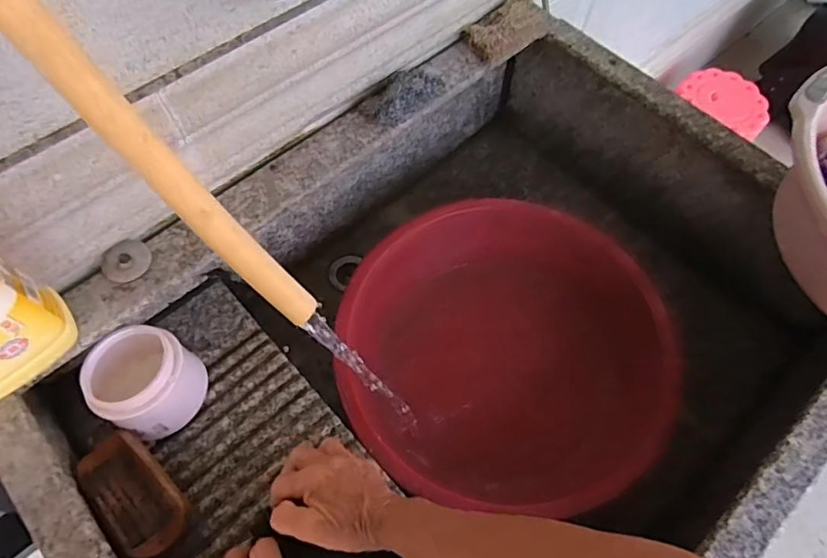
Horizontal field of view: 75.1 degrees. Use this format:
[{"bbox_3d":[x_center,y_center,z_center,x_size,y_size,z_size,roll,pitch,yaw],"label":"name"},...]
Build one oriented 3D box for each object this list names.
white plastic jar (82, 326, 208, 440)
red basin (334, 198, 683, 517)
[{"bbox_3d":[-0.269,0.104,0.542,0.096,0.077,0.092,1,63,-1],"label":"white plastic jar"},{"bbox_3d":[0.103,0.086,0.656,0.367,0.114,0.345,1,63,-1],"label":"red basin"}]

